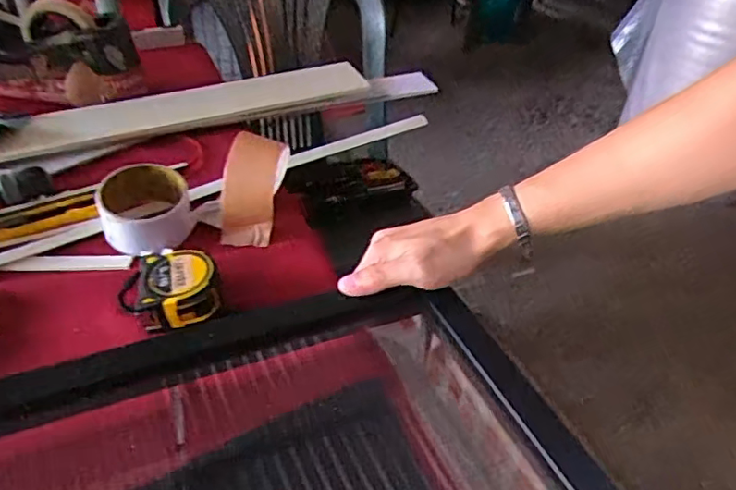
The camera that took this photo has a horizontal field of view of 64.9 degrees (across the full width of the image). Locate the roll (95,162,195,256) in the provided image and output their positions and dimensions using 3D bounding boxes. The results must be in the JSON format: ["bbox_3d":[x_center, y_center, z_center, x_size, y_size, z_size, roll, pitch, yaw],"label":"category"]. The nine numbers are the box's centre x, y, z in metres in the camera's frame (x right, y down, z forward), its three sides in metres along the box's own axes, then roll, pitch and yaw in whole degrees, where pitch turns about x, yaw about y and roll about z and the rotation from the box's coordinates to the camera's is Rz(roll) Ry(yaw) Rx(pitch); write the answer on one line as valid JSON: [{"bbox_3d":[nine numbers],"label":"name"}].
[{"bbox_3d":[-0.215,-0.035,0.563,0.080,0.050,0.081,4,44,-3],"label":"roll"}]

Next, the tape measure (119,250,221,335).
[{"bbox_3d":[-0.170,0.039,0.493,0.081,0.037,0.068,-8,40,-15],"label":"tape measure"}]

